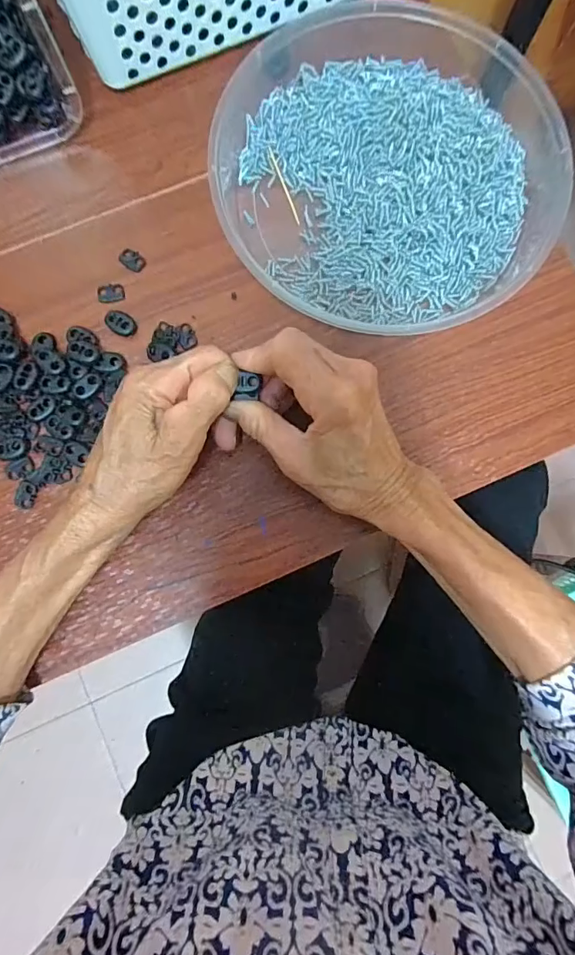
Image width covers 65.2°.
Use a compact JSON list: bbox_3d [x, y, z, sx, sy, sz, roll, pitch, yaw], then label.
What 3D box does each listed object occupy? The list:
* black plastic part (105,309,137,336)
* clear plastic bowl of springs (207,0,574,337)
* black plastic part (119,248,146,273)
[{"bbox_3d":[-0.117,-0.109,0.316,0.021,0.006,0.015,32,84,3],"label":"black plastic part"},{"bbox_3d":[0.074,-0.220,0.320,0.240,0.036,0.227,0,83,-2],"label":"clear plastic bowl of springs"},{"bbox_3d":[-0.113,-0.158,0.326,0.019,0.004,0.014,40,84,4],"label":"black plastic part"}]

